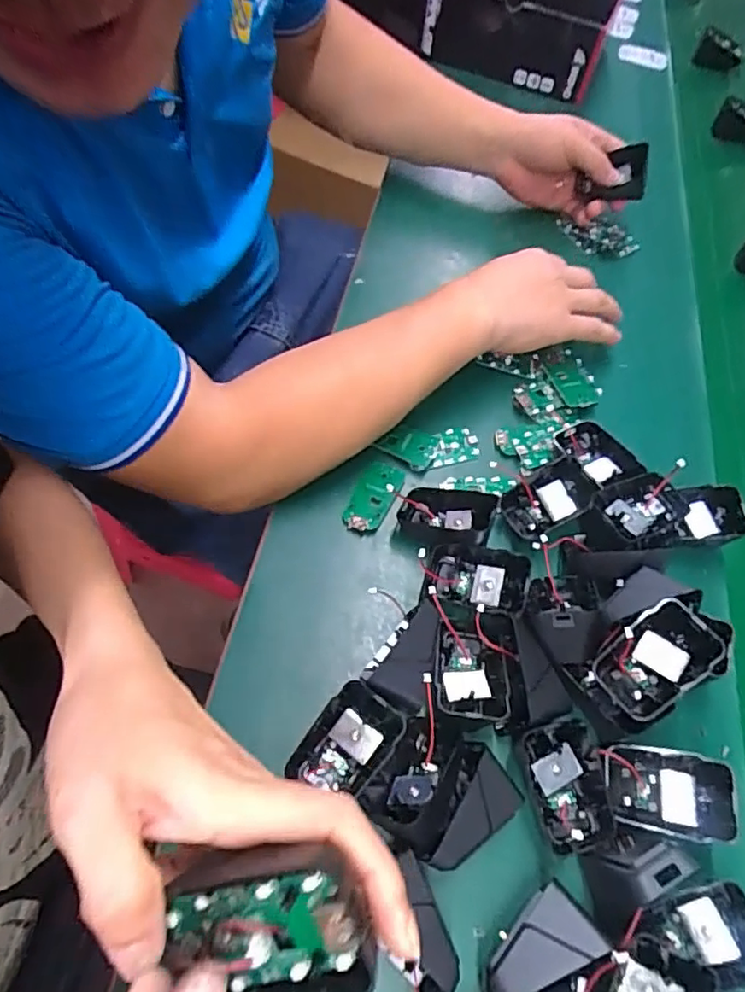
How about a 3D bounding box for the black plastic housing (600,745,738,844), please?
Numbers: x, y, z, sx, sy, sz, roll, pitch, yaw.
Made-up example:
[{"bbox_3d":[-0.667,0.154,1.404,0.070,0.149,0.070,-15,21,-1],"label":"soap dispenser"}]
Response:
[{"bbox_3d":[0.174,0.176,0.355,0.069,0.021,0.045,6,61,15],"label":"black plastic housing"}]

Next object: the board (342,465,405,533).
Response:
[{"bbox_3d":[0.000,0.000,0.461,0.030,0.007,0.059,22,59,9],"label":"board"}]

